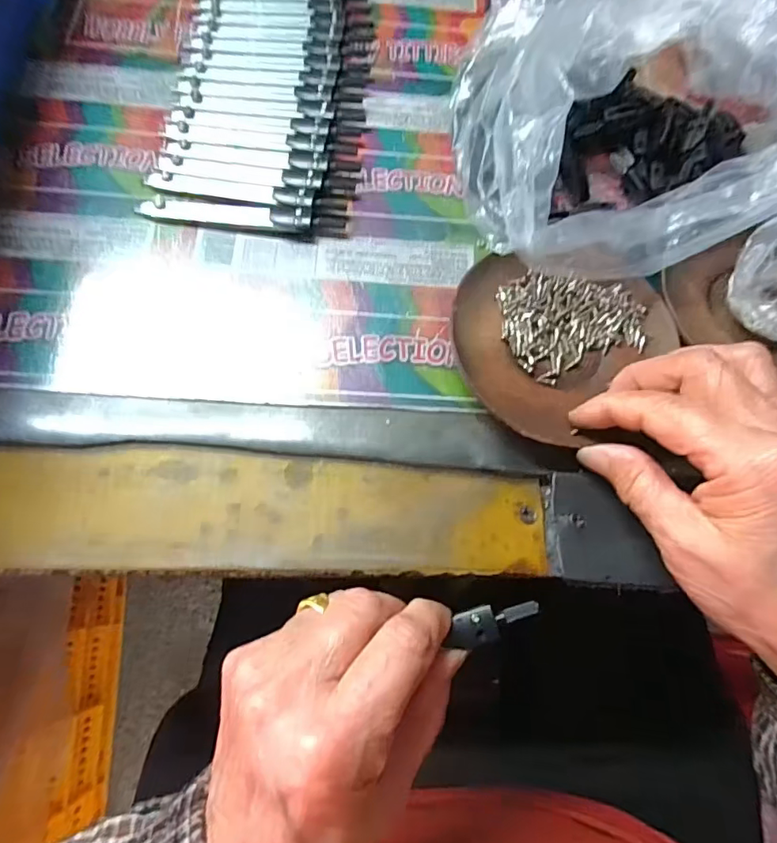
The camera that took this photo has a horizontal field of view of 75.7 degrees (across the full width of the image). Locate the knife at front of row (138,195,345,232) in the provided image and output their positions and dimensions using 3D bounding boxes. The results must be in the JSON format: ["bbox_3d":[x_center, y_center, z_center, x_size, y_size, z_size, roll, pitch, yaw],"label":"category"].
[{"bbox_3d":[-0.081,-0.114,0.277,0.112,0.006,0.013,6,72,0],"label":"knife at front of row"}]

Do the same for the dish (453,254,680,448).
[{"bbox_3d":[0.087,-0.035,0.251,0.109,0.017,0.099,11,72,2],"label":"dish"}]

